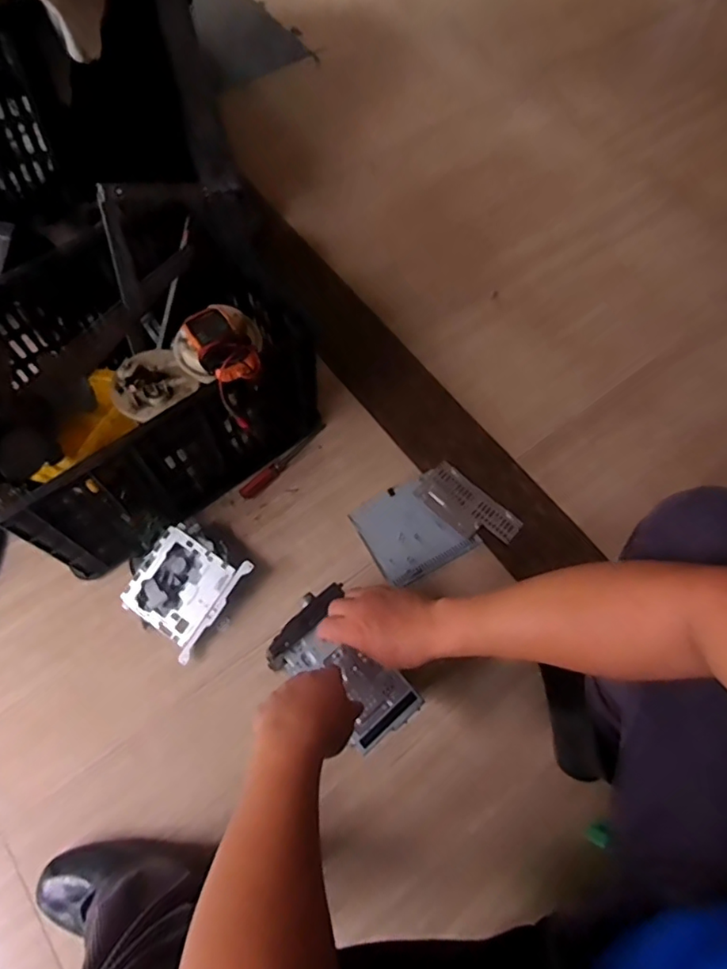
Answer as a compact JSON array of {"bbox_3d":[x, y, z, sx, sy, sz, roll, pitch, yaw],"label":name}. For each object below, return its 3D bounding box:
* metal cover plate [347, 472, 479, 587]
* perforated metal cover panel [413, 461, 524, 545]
[{"bbox_3d":[0.082,0.073,0.961,0.165,0.011,0.159,-27,68,-15],"label":"metal cover plate"},{"bbox_3d":[0.176,0.039,0.973,0.179,0.006,0.089,41,69,16],"label":"perforated metal cover panel"}]

